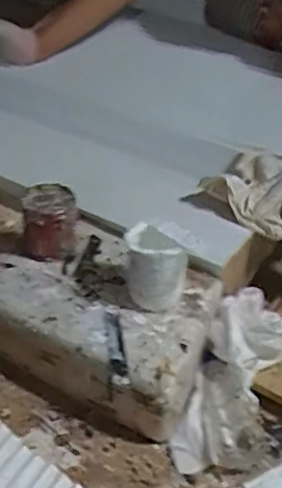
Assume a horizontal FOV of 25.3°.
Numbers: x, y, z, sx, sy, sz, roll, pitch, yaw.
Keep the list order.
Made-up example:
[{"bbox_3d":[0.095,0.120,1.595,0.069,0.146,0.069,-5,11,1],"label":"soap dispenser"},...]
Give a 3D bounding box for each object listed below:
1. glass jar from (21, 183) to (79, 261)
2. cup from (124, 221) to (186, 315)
[{"bbox_3d":[-0.109,-0.030,0.748,0.066,0.056,0.069,-3,42,-4],"label":"glass jar"},{"bbox_3d":[0.016,0.026,0.684,0.062,0.088,0.063,1,42,0],"label":"cup"}]

